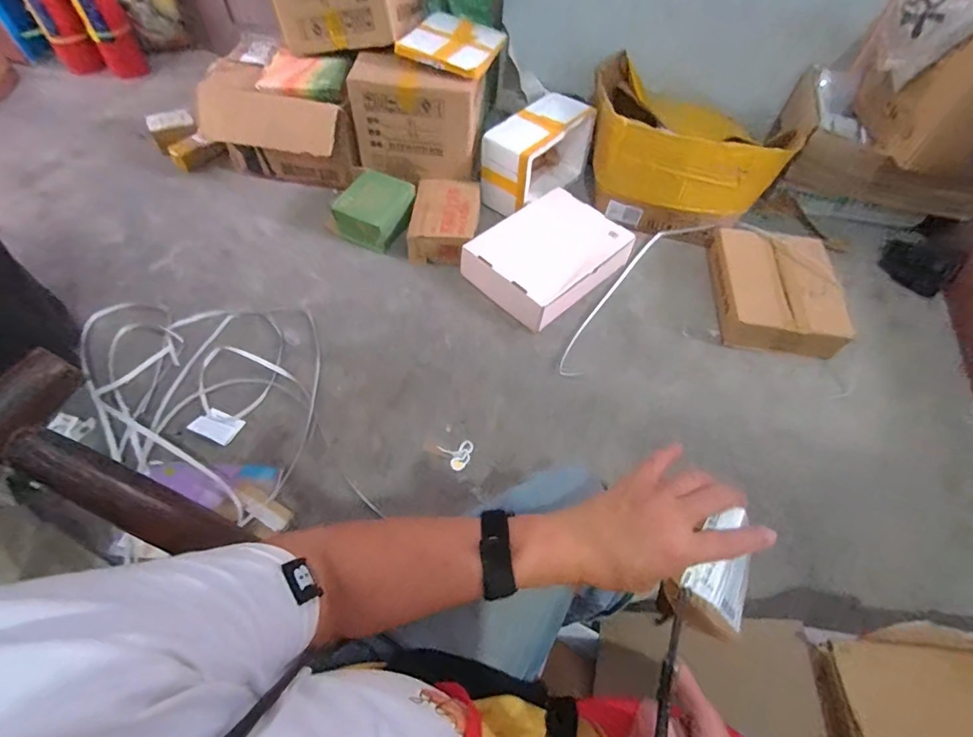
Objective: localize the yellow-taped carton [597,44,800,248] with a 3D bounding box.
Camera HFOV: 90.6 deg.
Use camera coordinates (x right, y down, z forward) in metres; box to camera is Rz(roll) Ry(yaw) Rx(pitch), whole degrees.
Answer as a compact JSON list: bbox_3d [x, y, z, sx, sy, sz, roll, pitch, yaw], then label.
[{"bbox_3d":[0.552,-0.641,1.360,0.537,0.274,0.423,20,58,9],"label":"yellow-taped carton"}]

